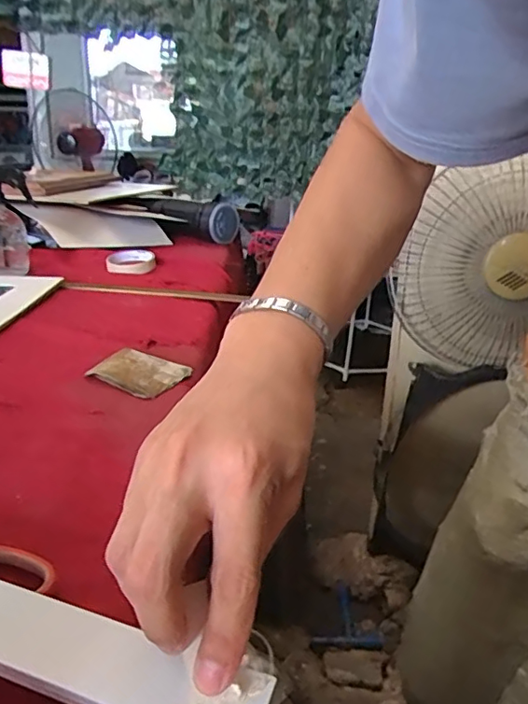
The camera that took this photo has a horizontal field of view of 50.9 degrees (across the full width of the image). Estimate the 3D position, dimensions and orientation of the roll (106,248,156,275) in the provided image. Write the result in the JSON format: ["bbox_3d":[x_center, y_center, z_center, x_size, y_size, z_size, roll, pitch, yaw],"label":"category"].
[{"bbox_3d":[-0.243,-0.167,1.004,0.084,0.026,0.101,-4,22,-16],"label":"roll"}]

